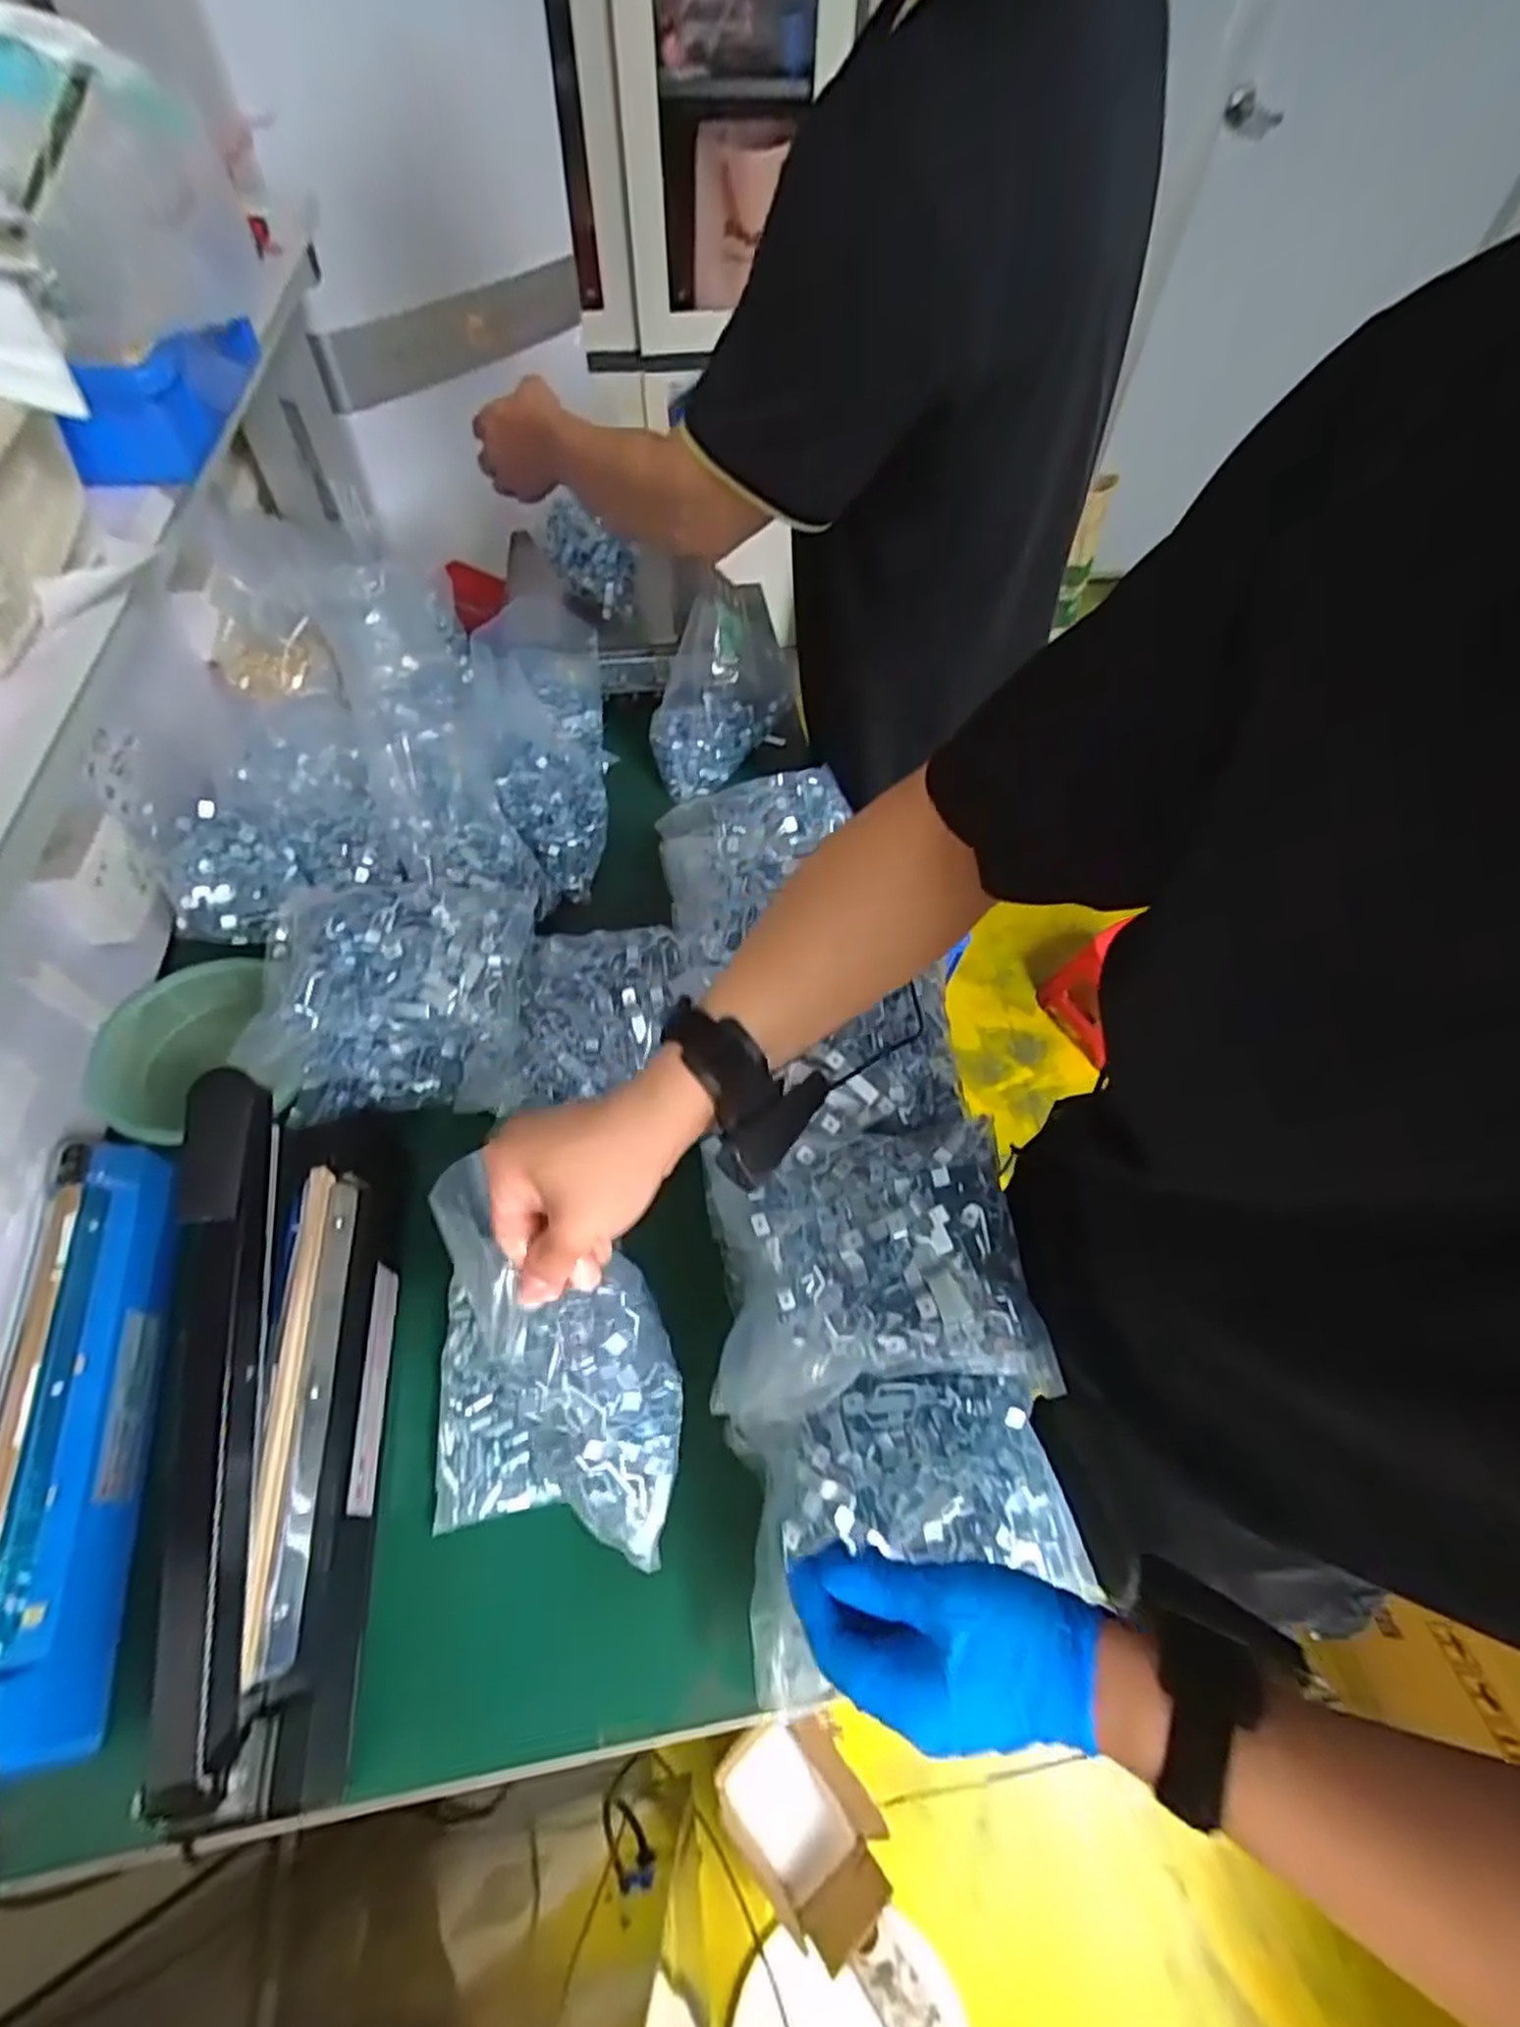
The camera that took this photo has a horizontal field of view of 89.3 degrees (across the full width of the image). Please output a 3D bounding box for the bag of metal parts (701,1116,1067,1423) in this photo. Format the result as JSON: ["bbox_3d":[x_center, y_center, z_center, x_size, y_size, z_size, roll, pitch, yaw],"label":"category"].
[{"bbox_3d":[0.074,0.158,0.505,0.209,0.071,0.167,-3,57,-4],"label":"bag of metal parts"}]

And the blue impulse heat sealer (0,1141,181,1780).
[{"bbox_3d":[-0.492,0.244,0.489,0.080,0.214,0.389,-11,58,-9],"label":"blue impulse heat sealer"}]

